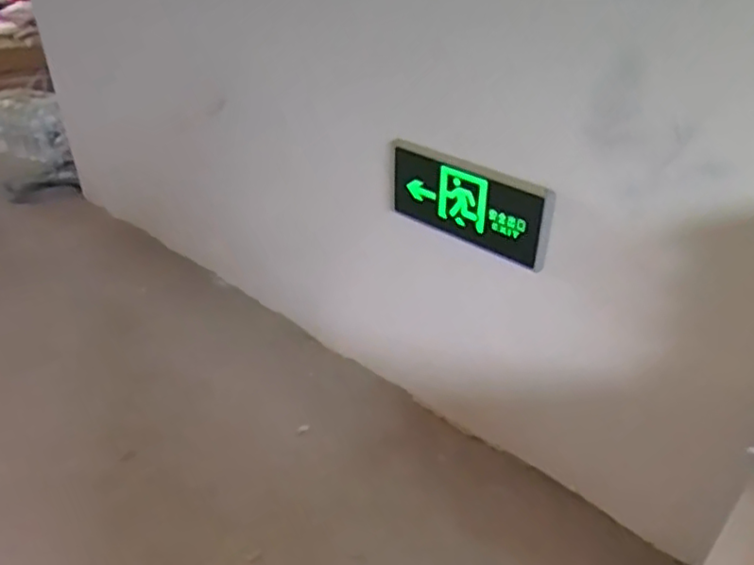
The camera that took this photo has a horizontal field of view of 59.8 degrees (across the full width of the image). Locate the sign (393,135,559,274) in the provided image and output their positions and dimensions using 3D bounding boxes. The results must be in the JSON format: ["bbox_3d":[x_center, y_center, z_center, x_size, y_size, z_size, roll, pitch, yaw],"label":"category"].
[{"bbox_3d":[0.155,-0.140,1.163,0.343,0.149,0.035,27,42,36],"label":"sign"}]

